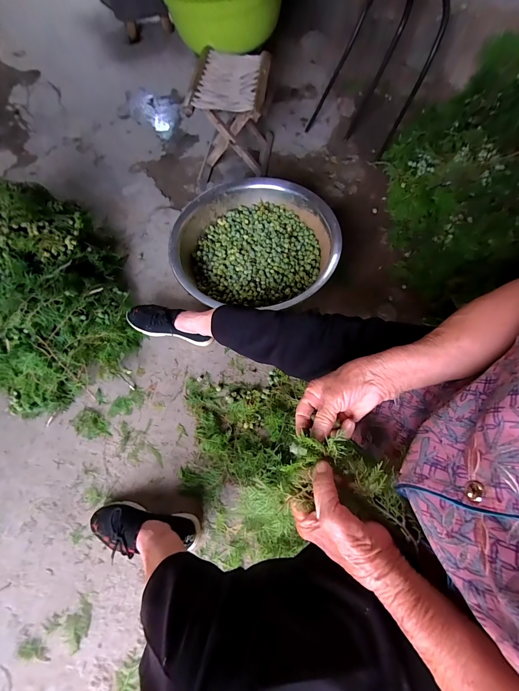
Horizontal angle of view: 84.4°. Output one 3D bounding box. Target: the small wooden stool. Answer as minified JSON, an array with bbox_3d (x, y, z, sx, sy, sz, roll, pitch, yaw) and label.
[{"bbox_3d":[-0.092,-0.765,0.982,0.243,0.290,0.293,9,67,4],"label":"small wooden stool"}]

